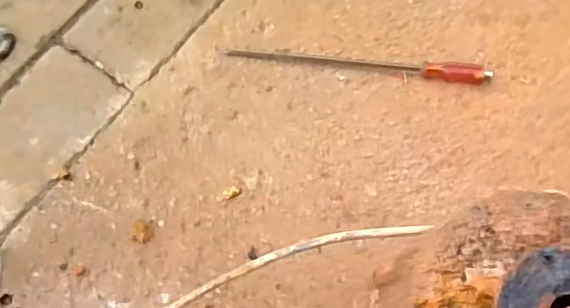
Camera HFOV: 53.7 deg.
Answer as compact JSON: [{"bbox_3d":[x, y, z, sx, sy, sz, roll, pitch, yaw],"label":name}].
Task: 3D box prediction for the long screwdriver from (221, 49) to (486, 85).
[{"bbox_3d":[0.095,-0.126,0.754,0.359,0.031,0.024,8,69,0],"label":"long screwdriver"}]

